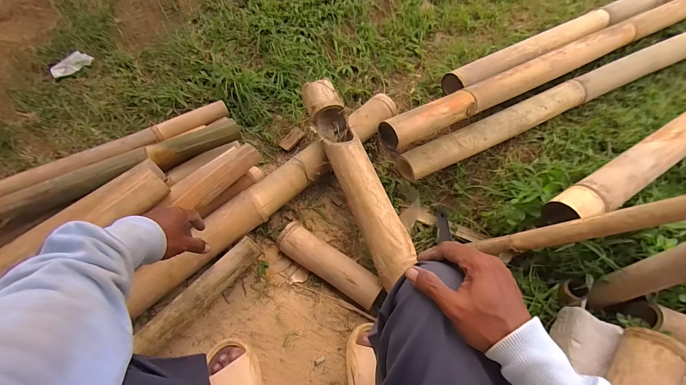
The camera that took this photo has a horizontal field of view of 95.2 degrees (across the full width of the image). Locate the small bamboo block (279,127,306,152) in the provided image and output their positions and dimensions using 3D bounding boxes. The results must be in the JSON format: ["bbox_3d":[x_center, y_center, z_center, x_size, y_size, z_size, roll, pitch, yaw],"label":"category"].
[{"bbox_3d":[-0.149,-0.156,0.920,0.038,0.014,0.079,33,62,16],"label":"small bamboo block"}]

